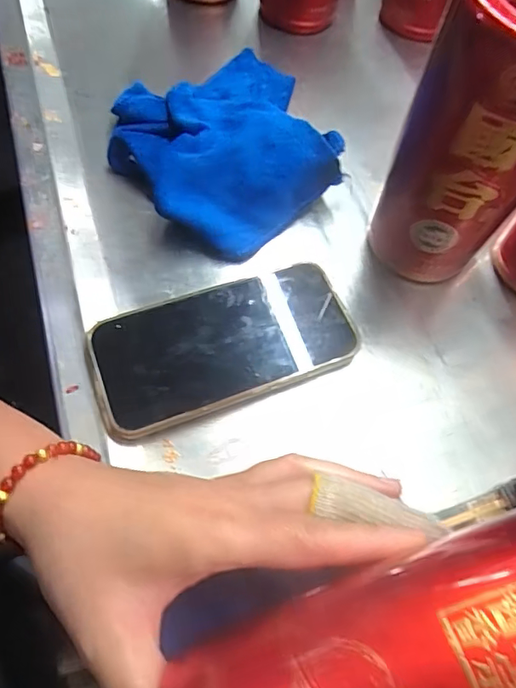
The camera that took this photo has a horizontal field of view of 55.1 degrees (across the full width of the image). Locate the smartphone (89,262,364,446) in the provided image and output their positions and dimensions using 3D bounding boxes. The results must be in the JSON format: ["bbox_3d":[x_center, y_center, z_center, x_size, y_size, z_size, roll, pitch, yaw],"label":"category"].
[{"bbox_3d":[-0.021,-0.002,0.302,0.159,0.008,0.079,-17,66,-9],"label":"smartphone"}]

